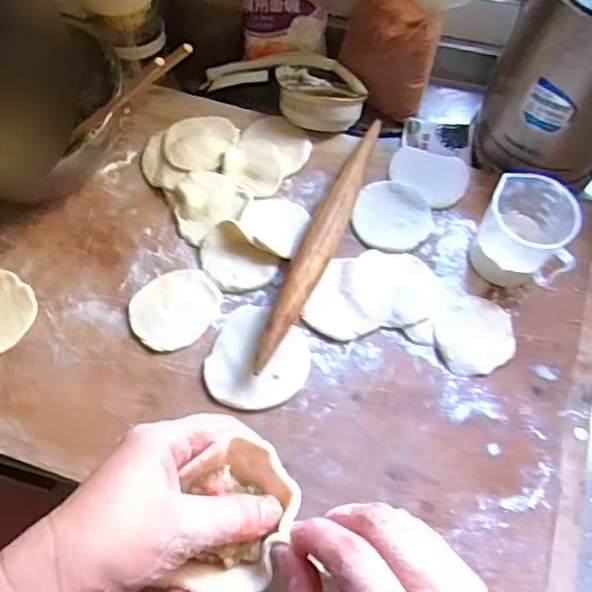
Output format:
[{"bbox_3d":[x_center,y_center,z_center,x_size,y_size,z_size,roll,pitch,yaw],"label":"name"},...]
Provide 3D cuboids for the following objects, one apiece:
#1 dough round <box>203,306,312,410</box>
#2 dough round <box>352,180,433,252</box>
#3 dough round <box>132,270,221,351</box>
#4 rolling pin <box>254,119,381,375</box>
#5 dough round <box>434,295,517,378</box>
[{"bbox_3d":[-0.034,0.057,0.541,0.089,0.009,0.096,0,65,0],"label":"dough round"},{"bbox_3d":[0.100,-0.083,0.604,0.078,0.007,0.079,0,65,0],"label":"dough round"},{"bbox_3d":[-0.116,0.011,0.567,0.084,0.004,0.076,-35,70,-15],"label":"dough round"},{"bbox_3d":[0.027,-0.059,0.579,0.034,0.035,0.296,19,66,9],"label":"rolling pin"},{"bbox_3d":[0.168,0.036,0.553,0.073,0.006,0.078,0,65,0],"label":"dough round"}]

